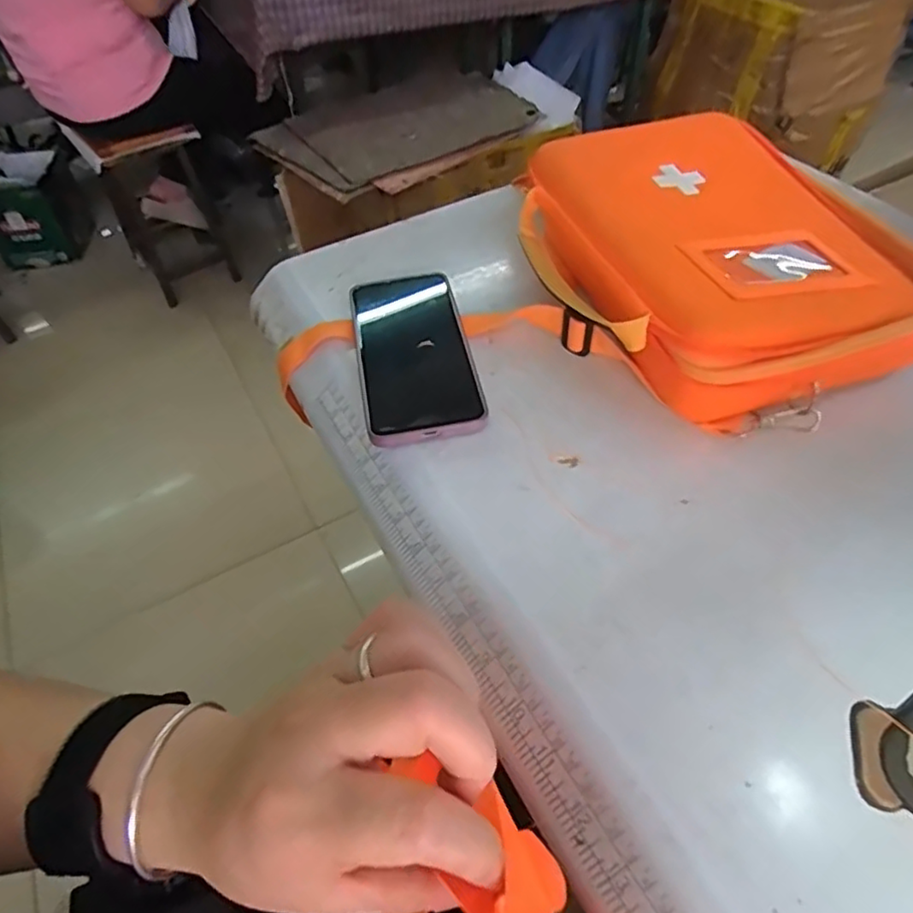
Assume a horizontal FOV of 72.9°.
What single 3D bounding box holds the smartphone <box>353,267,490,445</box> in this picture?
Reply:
[{"bbox_3d":[-0.030,-0.073,0.425,0.074,0.017,0.159,-15,50,1],"label":"smartphone"}]

